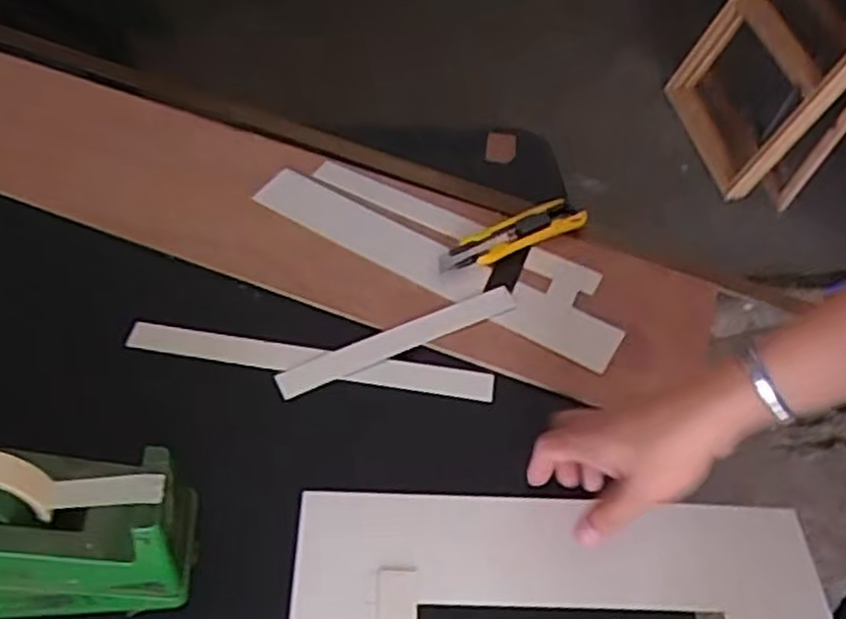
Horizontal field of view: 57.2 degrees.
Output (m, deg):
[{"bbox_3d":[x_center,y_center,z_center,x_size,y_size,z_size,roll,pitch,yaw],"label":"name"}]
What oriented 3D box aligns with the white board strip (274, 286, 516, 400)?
[{"bbox_3d":[-0.019,0.022,0.647,0.211,0.009,0.027,-19,54,-20],"label":"white board strip"}]

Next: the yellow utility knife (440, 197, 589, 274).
[{"bbox_3d":[0.080,-0.070,0.722,0.153,0.017,0.038,-21,55,-22],"label":"yellow utility knife"}]

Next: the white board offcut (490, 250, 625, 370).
[{"bbox_3d":[0.128,-0.003,0.682,0.104,0.006,0.103,25,52,15],"label":"white board offcut"}]

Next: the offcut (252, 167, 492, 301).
[{"bbox_3d":[-0.049,-0.073,0.717,0.231,0.009,0.055,29,53,18],"label":"offcut"}]

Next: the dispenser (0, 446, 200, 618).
[{"bbox_3d":[-0.247,0.129,0.464,0.197,0.120,0.076,-1,50,-6],"label":"dispenser"}]

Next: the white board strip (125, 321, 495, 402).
[{"bbox_3d":[-0.091,0.040,0.629,0.297,0.004,0.025,8,50,1],"label":"white board strip"}]

